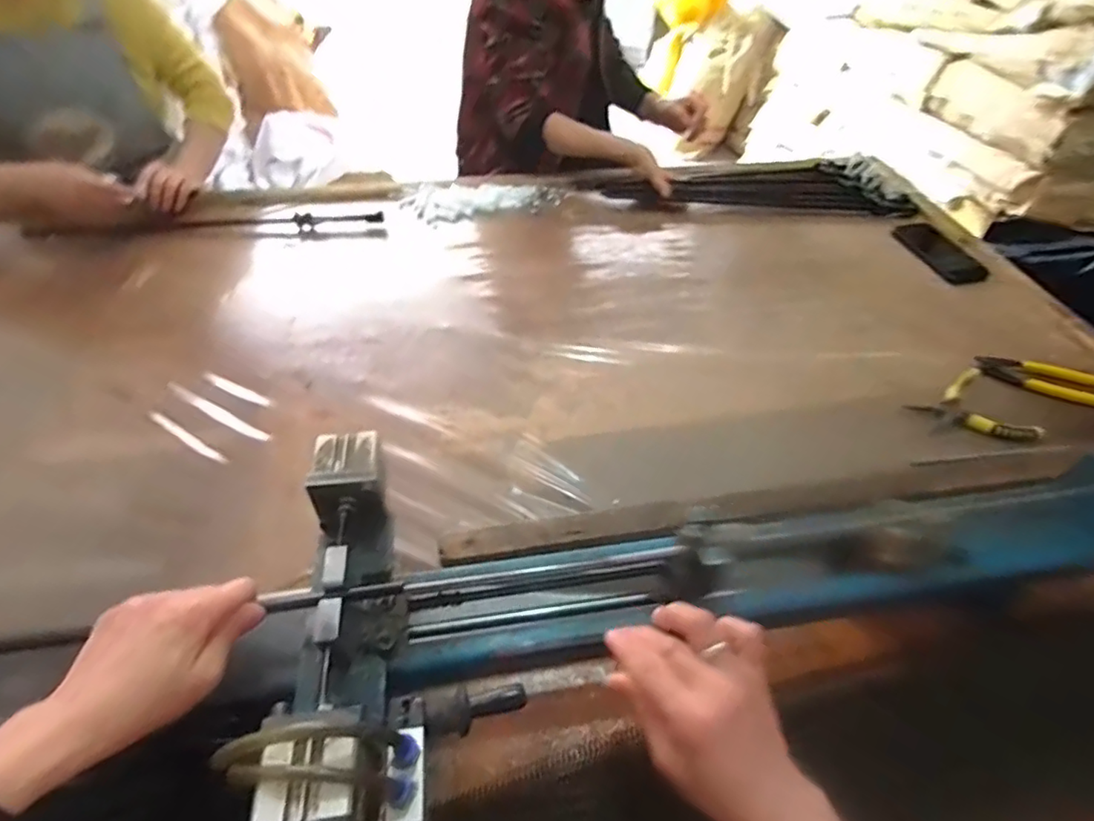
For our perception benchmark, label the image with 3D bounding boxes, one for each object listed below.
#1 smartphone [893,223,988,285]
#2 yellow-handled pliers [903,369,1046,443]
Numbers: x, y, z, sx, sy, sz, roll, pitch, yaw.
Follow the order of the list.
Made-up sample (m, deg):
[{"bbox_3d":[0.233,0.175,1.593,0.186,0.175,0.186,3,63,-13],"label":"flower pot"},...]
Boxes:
[{"bbox_3d":[0.701,-0.281,1.000,0.064,0.006,0.167,-28,57,4],"label":"smartphone"},{"bbox_3d":[0.548,0.008,0.722,0.129,0.024,0.118,-16,50,-18],"label":"yellow-handled pliers"}]

